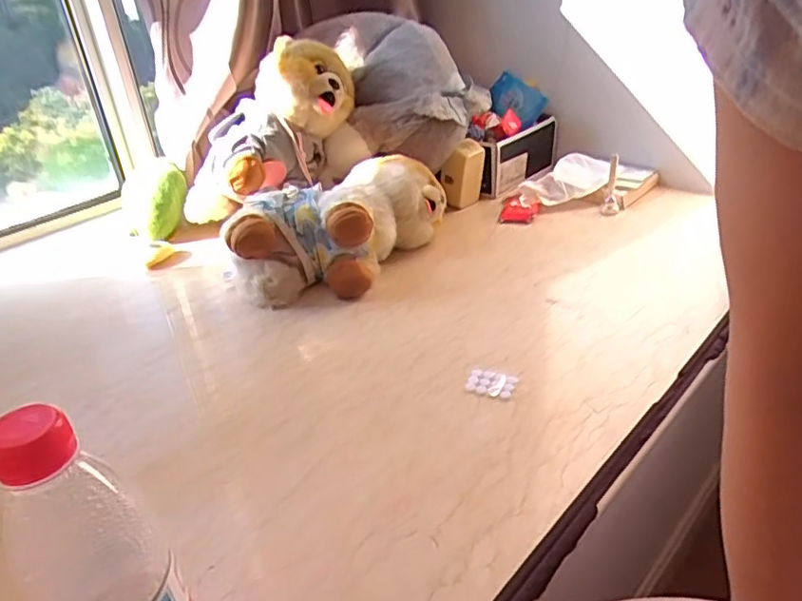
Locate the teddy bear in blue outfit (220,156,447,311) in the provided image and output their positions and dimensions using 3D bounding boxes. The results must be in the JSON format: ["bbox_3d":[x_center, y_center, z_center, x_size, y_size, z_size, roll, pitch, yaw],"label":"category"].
[{"bbox_3d":[-0.090,-0.095,0.806,0.170,0.124,0.264,22,41,37],"label":"teddy bear in blue outfit"}]

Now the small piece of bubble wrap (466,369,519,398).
[{"bbox_3d":[0.087,0.079,0.589,0.045,0.004,0.031,9,35,23],"label":"small piece of bubble wrap"}]

